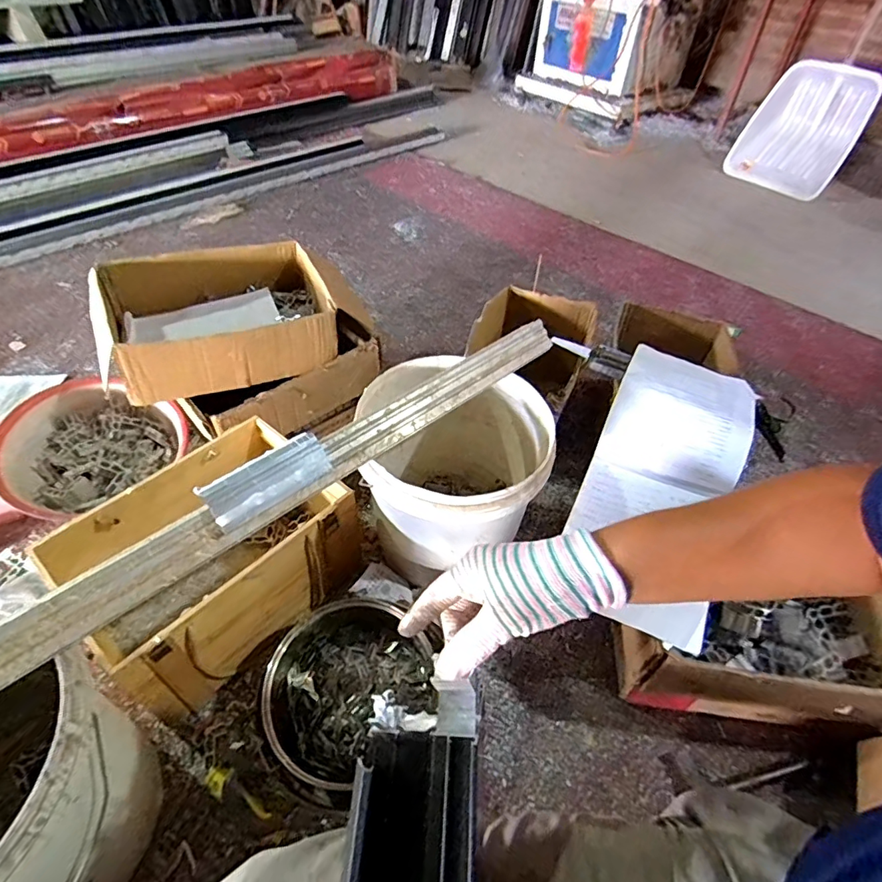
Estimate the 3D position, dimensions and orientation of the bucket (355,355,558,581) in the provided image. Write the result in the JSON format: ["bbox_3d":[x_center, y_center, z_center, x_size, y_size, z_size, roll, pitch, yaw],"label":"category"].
[{"bbox_3d":[0.019,0.064,0.852,0.277,0.287,0.297,1,47,-1],"label":"bucket"}]

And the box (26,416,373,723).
[{"bbox_3d":[-0.341,0.176,0.809,0.265,0.210,0.394,34,54,24],"label":"box"}]

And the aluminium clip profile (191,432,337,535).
[{"bbox_3d":[-0.203,0.040,0.588,0.157,0.036,0.057,-33,56,-28],"label":"aluminium clip profile"}]

